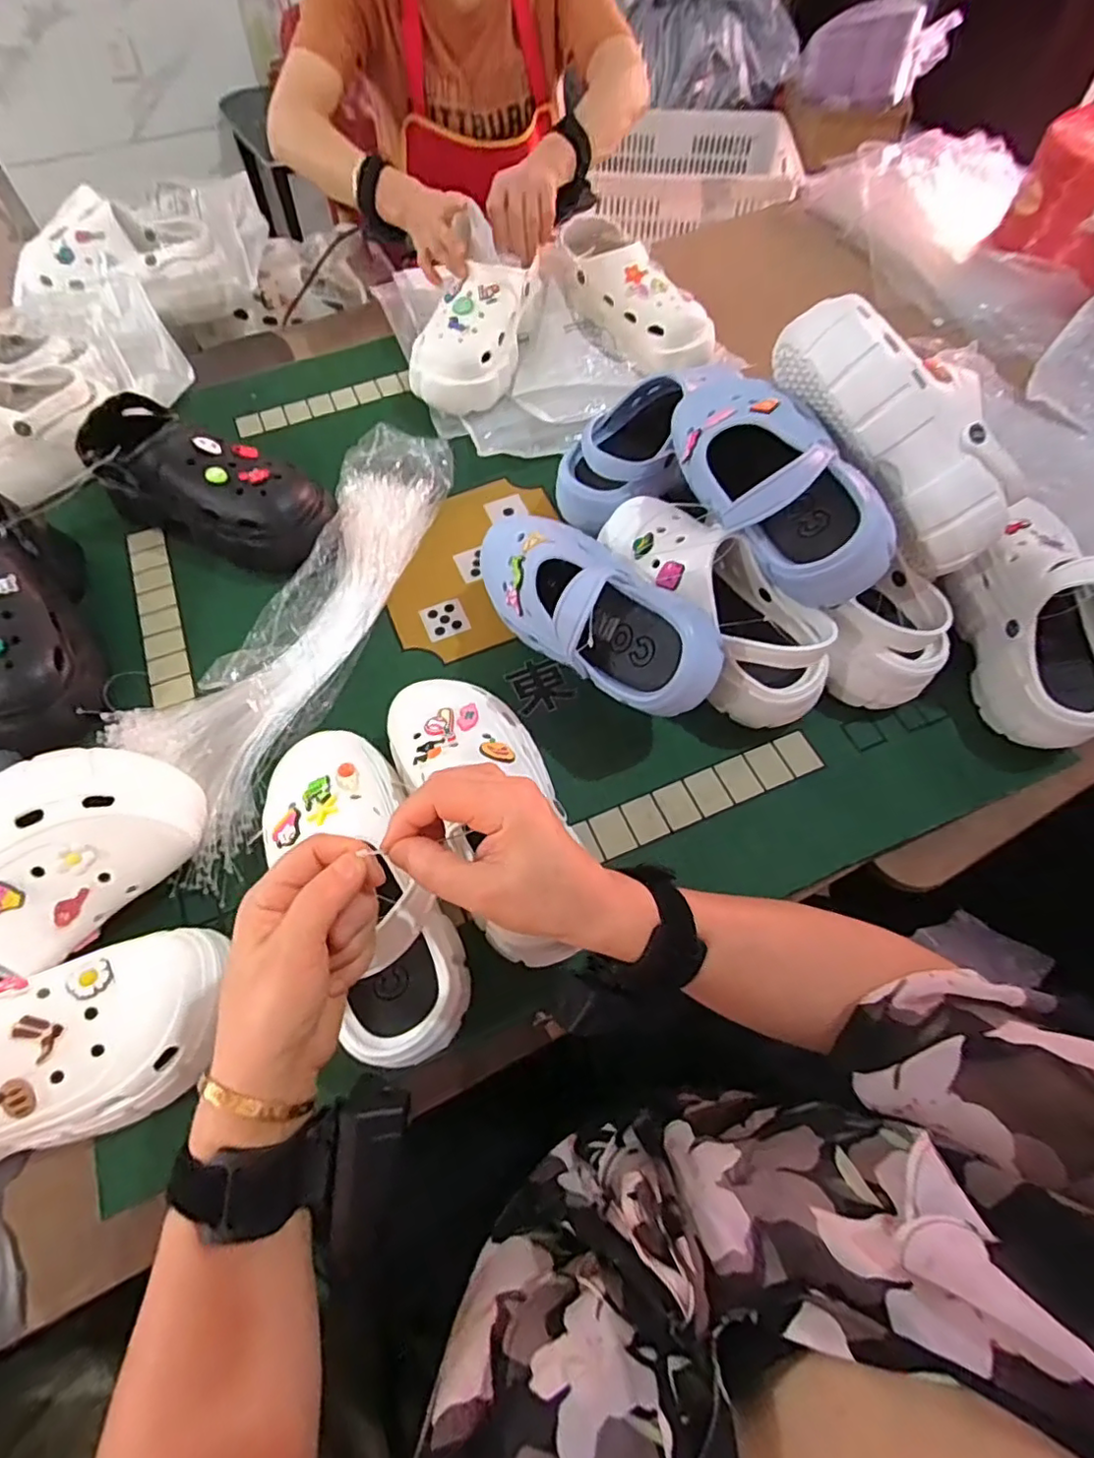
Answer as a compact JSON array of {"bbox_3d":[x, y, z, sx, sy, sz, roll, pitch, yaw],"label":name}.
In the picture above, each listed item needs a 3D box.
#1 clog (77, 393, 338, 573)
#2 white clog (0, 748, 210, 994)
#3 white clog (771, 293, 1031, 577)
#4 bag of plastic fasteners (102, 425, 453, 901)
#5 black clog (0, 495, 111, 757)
[{"bbox_3d":[-0.354,-0.258,0.651,0.254,0.105,0.108,25,65,12],"label":"clog"},{"bbox_3d":[-0.384,0.119,0.451,0.252,0.123,0.133,-23,65,-12],"label":"white clog"},{"bbox_3d":[0.294,-0.248,0.512,0.096,0.088,0.255,-37,89,-18],"label":"white clog"},{"bbox_3d":[-0.255,-0.123,0.611,0.161,0.041,0.538,17,63,9],"label":"bag of plastic fasteners"},{"bbox_3d":[-0.507,-0.095,0.573,0.116,0.108,0.264,-27,65,-14],"label":"black clog"}]

